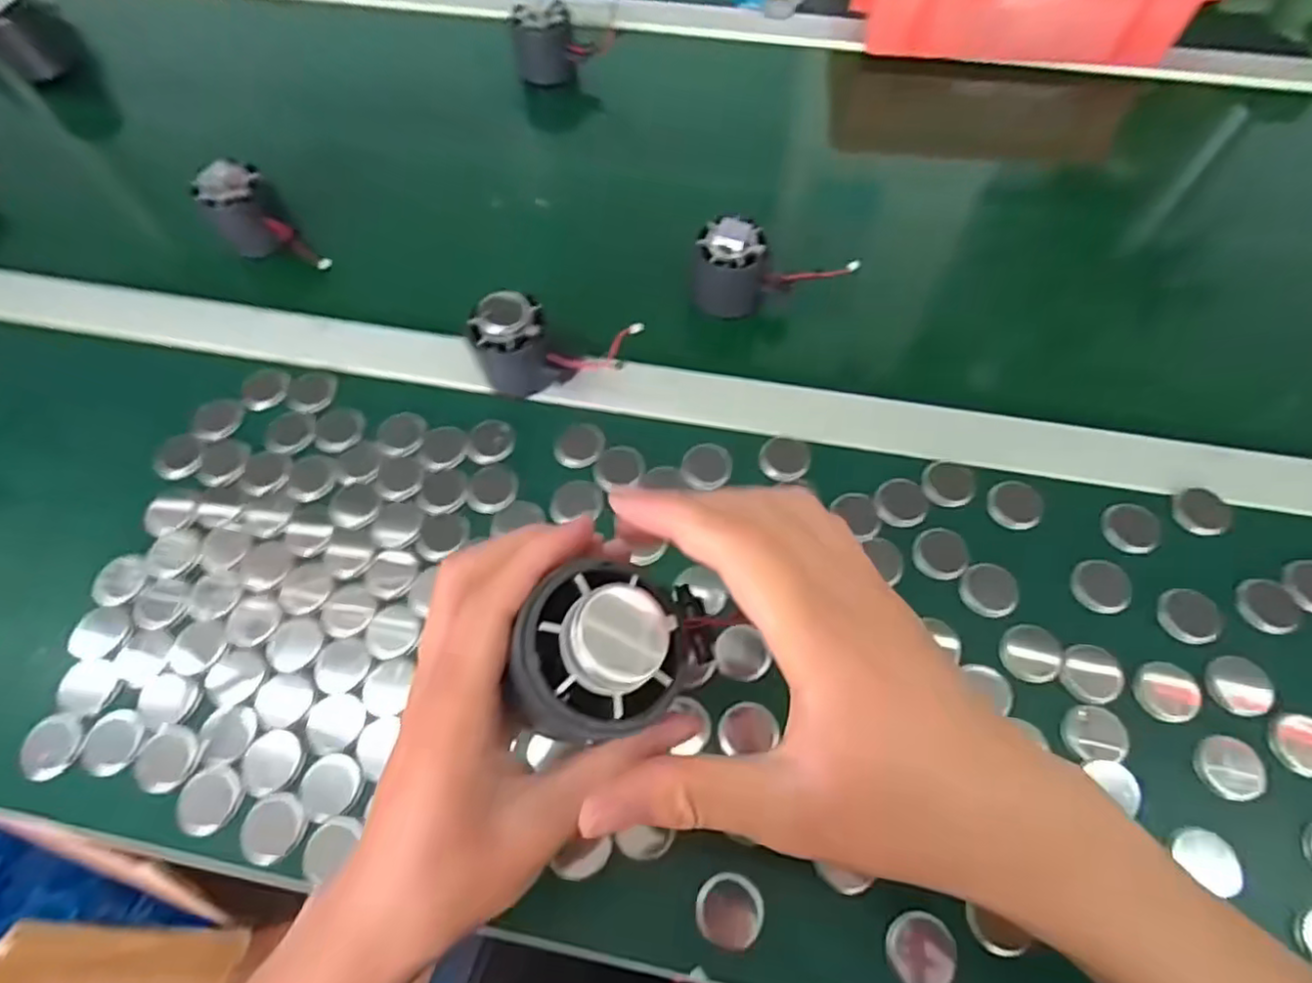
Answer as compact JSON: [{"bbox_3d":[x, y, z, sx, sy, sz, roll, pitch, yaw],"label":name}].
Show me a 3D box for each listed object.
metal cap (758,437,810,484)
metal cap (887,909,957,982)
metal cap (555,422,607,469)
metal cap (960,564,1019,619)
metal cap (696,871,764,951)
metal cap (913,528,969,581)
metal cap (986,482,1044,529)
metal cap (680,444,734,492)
[{"bbox_3d":[0.083,-0.022,0.420,0.031,0.005,0.031,0,63,1],"label":"metal cap"},{"bbox_3d":[0.124,0.216,0.304,0.031,0.004,0.032,0,63,1],"label":"metal cap"},{"bbox_3d":[-0.050,-0.030,0.427,0.028,0.004,0.032,30,68,15],"label":"metal cap"},{"bbox_3d":[0.195,0.057,0.379,0.032,0.006,0.031,0,63,1],"label":"metal cap"},{"bbox_3d":[0.036,0.201,0.312,0.031,0.004,0.030,0,63,1],"label":"metal cap"},{"bbox_3d":[0.171,0.036,0.389,0.031,0.005,0.032,0,63,1],"label":"metal cap"},{"bbox_3d":[0.222,0.008,0.401,0.032,0.007,0.028,17,65,9],"label":"metal cap"},{"bbox_3d":[0.033,-0.017,0.418,0.031,0.007,0.036,9,64,5],"label":"metal cap"}]

